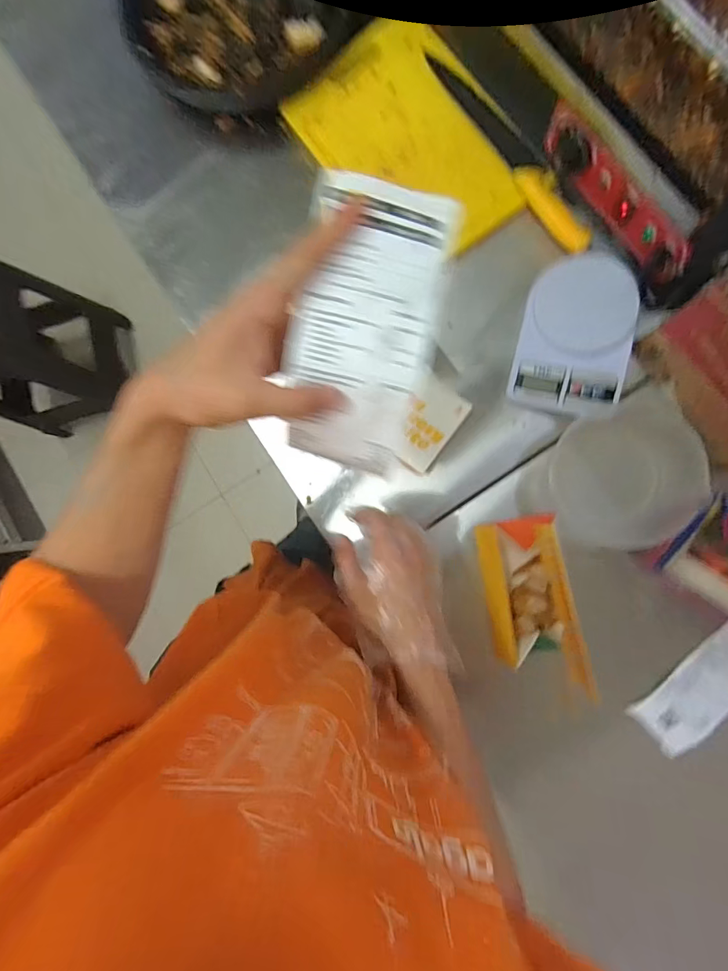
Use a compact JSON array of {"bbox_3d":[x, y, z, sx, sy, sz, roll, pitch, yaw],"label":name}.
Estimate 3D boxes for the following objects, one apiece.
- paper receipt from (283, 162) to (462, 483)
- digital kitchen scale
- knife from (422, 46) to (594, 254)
[{"bbox_3d":[0.000,-0.094,0.277,0.081,0.033,0.163,12,99,-5],"label":"paper receipt"},{"bbox_3d":[0.269,-0.187,0.554,0.136,0.031,0.184,11,89,7],"label":"digital kitchen scale"},{"bbox_3d":[0.194,-0.447,0.585,0.046,0.015,0.327,-35,84,4],"label":"knife"}]

